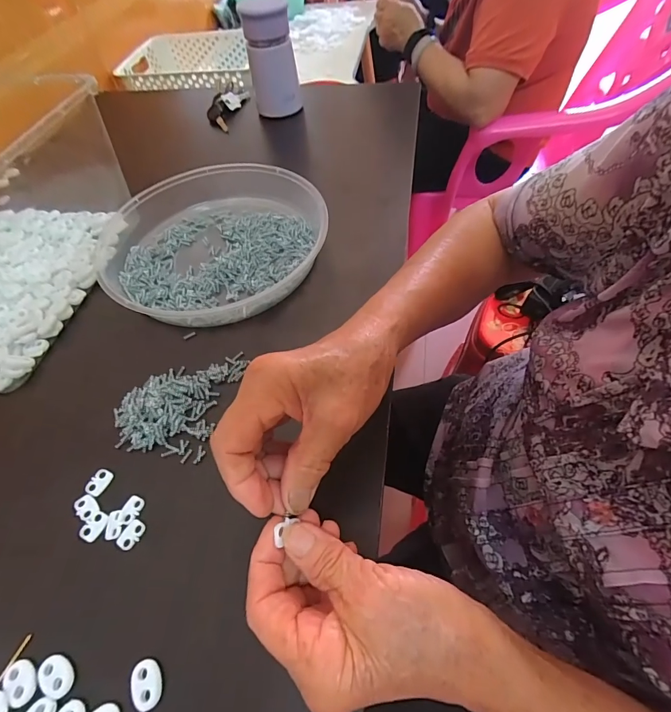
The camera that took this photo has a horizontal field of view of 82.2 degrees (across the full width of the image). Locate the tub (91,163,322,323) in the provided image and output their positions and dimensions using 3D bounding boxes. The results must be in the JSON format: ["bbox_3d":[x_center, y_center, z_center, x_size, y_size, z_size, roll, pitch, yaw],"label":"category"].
[{"bbox_3d":[-0.131,-0.128,0.415,0.223,0.038,0.229,-2,55,3],"label":"tub"}]

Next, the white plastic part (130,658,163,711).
[{"bbox_3d":[-0.106,0.183,0.215,0.016,0.004,0.023,-29,57,-15],"label":"white plastic part"}]

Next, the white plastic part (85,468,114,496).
[{"bbox_3d":[-0.176,0.093,0.286,0.014,0.004,0.019,19,59,18],"label":"white plastic part"}]

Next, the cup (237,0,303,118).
[{"bbox_3d":[-0.093,-0.434,0.565,0.068,0.143,0.064,-2,55,3],"label":"cup"}]

